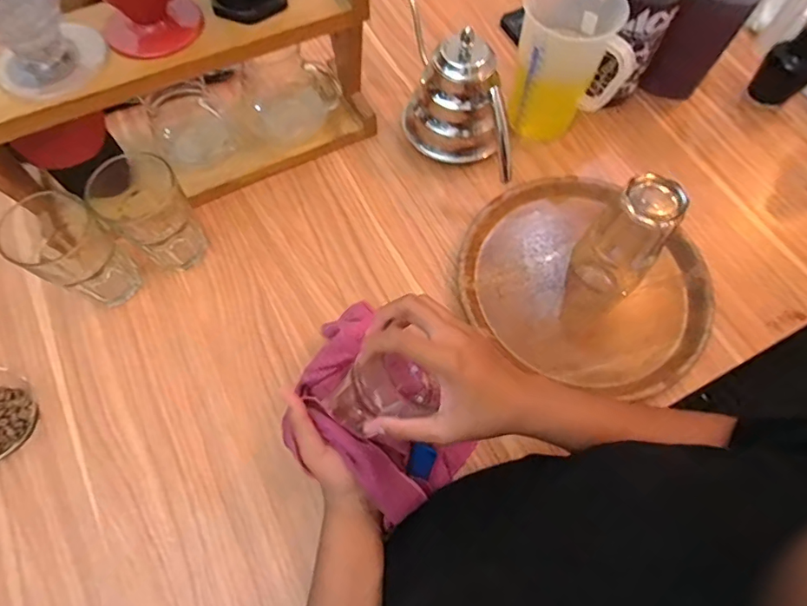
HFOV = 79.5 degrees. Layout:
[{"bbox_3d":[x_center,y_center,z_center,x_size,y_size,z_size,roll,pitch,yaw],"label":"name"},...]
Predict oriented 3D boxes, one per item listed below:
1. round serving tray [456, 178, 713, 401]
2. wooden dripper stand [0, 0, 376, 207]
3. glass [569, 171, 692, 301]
[{"bbox_3d":[0.218,-0.028,0.593,0.287,0.022,0.256,39,71,15],"label":"round serving tray"},{"bbox_3d":[-0.256,-0.240,0.575,0.435,0.212,0.137,-27,69,-12],"label":"wooden dripper stand"},{"bbox_3d":[0.250,-0.071,0.544,0.080,0.131,0.073,0,66,-1],"label":"glass"}]

